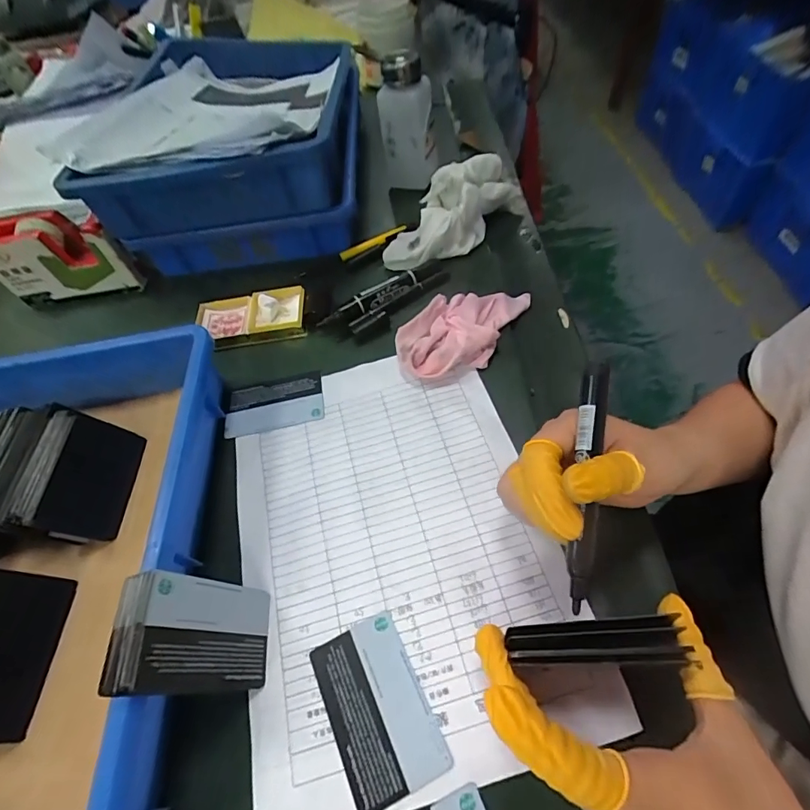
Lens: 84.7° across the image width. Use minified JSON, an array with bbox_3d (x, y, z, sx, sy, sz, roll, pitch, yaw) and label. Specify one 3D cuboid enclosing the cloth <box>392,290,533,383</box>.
[{"bbox_3d":[0.053,-0.073,0.392,0.072,0.026,0.135,29,65,25],"label":"cloth"}]

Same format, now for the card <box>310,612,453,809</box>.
[{"bbox_3d":[-0.017,0.169,0.251,0.053,0.004,0.084,-25,56,-9],"label":"card"}]

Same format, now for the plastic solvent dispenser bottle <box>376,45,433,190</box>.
[{"bbox_3d":[0.001,-0.309,0.483,0.055,0.122,0.043,-7,55,4],"label":"plastic solvent dispenser bottle"}]

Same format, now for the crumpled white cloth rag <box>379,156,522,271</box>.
[{"bbox_3d":[0.053,-0.210,0.466,0.083,0.058,0.171,27,64,24],"label":"crumpled white cloth rag"}]

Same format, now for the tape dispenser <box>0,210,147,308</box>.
[{"bbox_3d":[-0.363,-0.161,0.478,0.142,0.075,0.051,-9,55,3],"label":"tape dispenser"}]

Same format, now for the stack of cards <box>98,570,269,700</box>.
[{"bbox_3d":[-0.114,0.127,0.247,0.014,0.089,0.055,-22,54,21],"label":"stack of cards"}]

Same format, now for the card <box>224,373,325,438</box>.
[{"bbox_3d":[-0.112,-0.003,0.381,0.082,0.004,0.051,-12,55,1],"label":"card"}]

